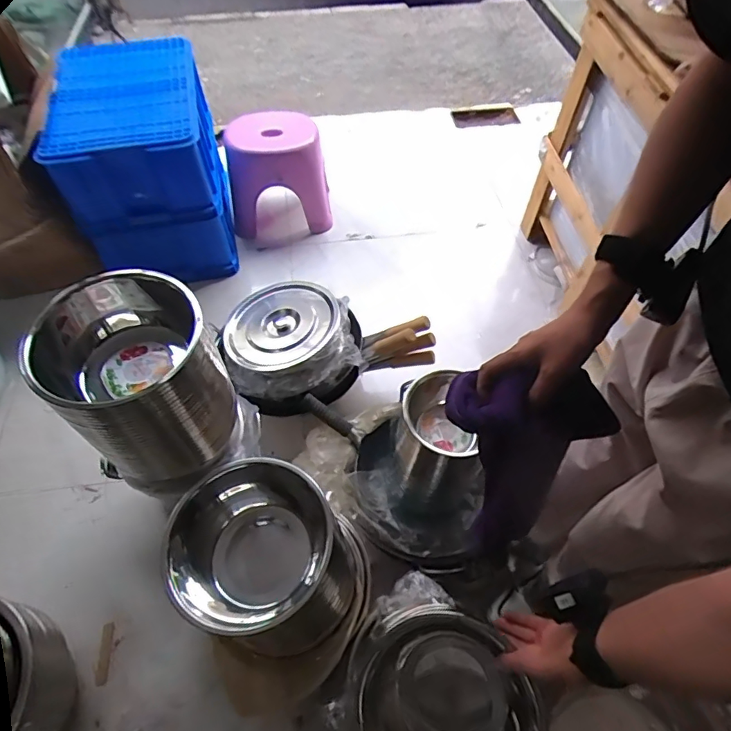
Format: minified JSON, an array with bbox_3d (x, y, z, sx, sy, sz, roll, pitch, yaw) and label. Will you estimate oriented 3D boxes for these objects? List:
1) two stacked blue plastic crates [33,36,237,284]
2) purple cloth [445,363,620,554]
[{"bbox_3d":[-0.660,-0.591,1.522,0.410,0.479,0.504,-14,58,-9],"label":"two stacked blue plastic crates"},{"bbox_3d":[0.197,0.156,0.638,0.160,0.416,0.083,8,56,20],"label":"purple cloth"}]

